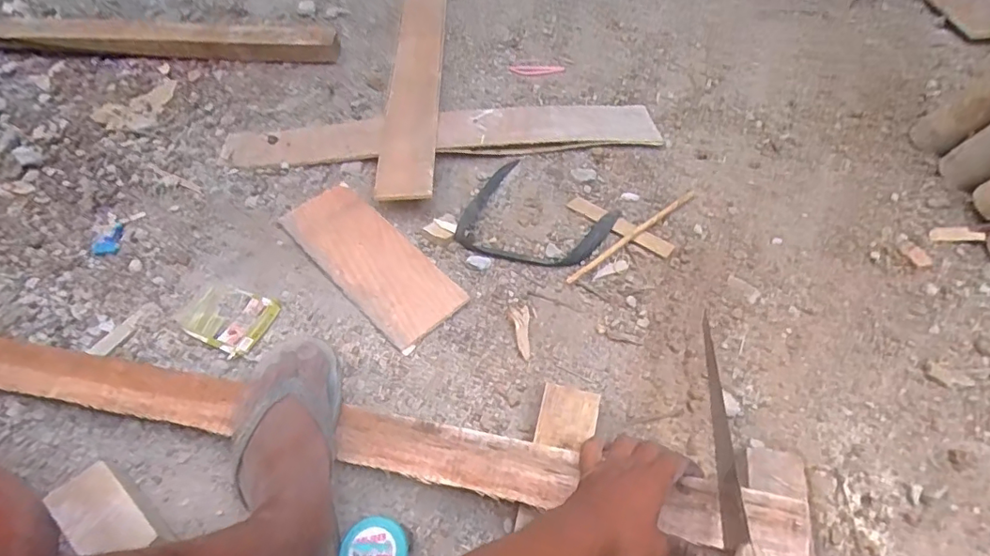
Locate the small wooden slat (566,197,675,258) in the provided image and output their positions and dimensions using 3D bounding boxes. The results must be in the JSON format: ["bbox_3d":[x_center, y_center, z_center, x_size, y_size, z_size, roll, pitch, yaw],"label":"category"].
[{"bbox_3d":[0.175,-0.075,0.781,0.162,0.010,0.029,34,65,27],"label":"small wooden slat"}]

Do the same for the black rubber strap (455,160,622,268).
[{"bbox_3d":[0.048,-0.081,0.778,0.199,0.019,0.178,32,61,22],"label":"black rubber strap"}]

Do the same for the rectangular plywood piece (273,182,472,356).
[{"bbox_3d":[-0.172,-0.030,0.748,0.111,0.016,0.296,-38,62,-23],"label":"rectangular plywood piece"}]

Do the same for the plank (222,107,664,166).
[{"bbox_3d":[-0.087,-0.238,0.892,0.683,0.022,0.105,-3,54,0],"label":"plank"}]

